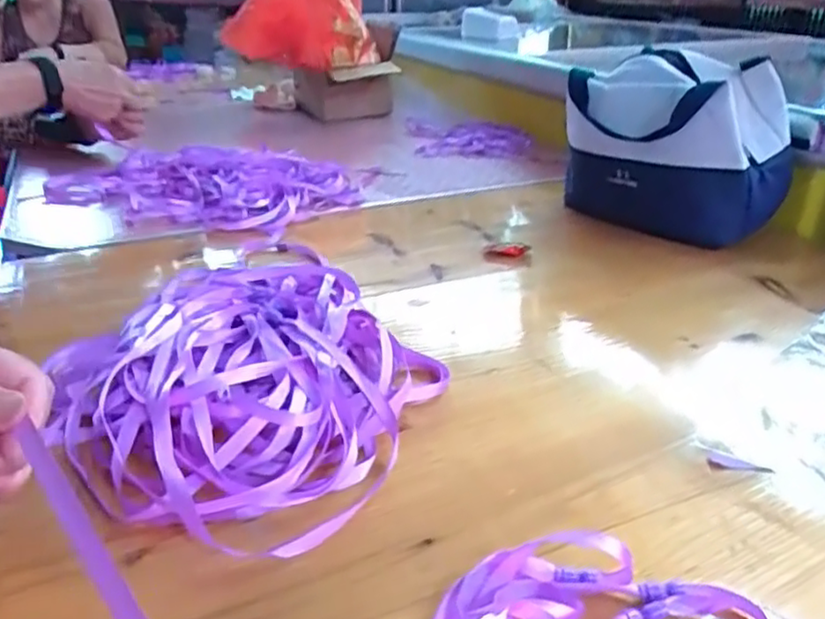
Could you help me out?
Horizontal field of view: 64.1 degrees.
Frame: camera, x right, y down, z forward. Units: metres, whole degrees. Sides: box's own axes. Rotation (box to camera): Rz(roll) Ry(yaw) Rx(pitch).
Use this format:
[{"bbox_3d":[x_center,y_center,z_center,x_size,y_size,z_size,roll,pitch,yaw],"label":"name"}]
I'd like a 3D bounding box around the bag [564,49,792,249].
[{"bbox_3d":[0.294,-0.180,0.754,0.239,0.183,0.114,19,31,32],"label":"bag"}]

